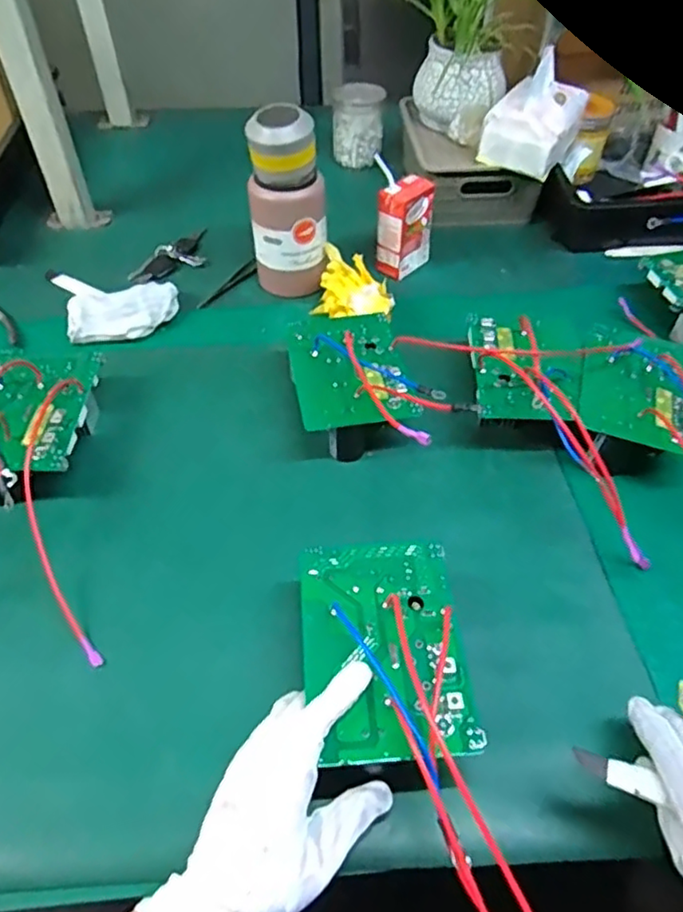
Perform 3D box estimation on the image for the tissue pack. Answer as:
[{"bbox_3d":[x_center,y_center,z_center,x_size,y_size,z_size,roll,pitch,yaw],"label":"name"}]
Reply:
[{"bbox_3d":[0.256,-0.448,0.821,0.098,0.103,0.134,26,55,21],"label":"tissue pack"}]

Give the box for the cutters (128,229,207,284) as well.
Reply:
[{"bbox_3d":[-0.221,-0.267,0.850,0.064,0.019,0.135,36,60,26],"label":"cutters"}]

